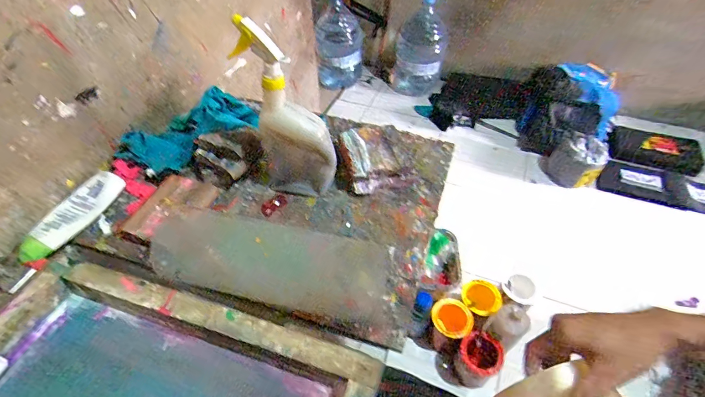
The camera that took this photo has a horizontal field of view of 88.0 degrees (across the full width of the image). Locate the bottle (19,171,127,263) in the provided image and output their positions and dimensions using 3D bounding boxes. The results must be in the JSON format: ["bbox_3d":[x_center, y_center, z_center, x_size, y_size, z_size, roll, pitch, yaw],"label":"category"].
[{"bbox_3d":[-0.445,0.024,0.575,0.063,0.027,0.170,16,50,12],"label":"bottle"}]

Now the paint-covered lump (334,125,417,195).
[{"bbox_3d":[0.027,-0.070,0.650,0.125,0.047,0.132,-14,50,-14],"label":"paint-covered lump"}]

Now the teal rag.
[{"bbox_3d":[-0.309,-0.131,0.678,0.242,0.066,0.172,-31,57,-7],"label":"teal rag"}]

